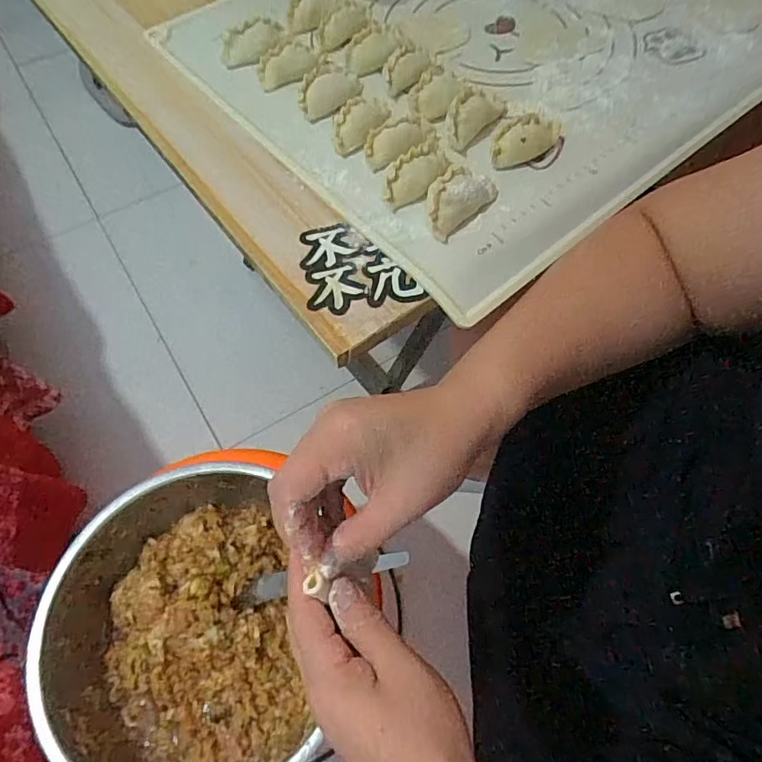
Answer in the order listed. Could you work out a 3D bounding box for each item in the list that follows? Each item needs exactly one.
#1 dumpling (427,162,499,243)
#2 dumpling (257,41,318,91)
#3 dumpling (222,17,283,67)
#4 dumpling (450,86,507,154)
[{"bbox_3d":[0.051,-0.121,0.349,0.058,0.022,0.028,-38,70,-20],"label":"dumpling"},{"bbox_3d":[-0.074,-0.256,0.426,0.053,0.020,0.019,-29,67,-16],"label":"dumpling"},{"bbox_3d":[-0.108,-0.283,0.442,0.052,0.021,0.025,-12,63,-8],"label":"dumpling"},{"bbox_3d":[0.069,-0.197,0.393,0.029,0.023,0.062,31,65,13],"label":"dumpling"}]

